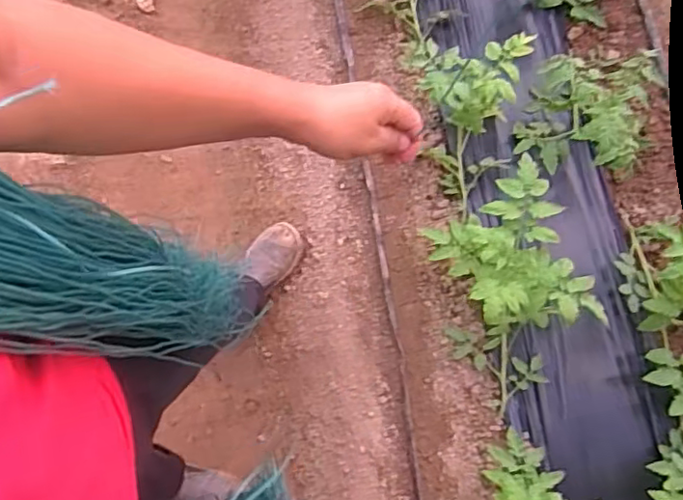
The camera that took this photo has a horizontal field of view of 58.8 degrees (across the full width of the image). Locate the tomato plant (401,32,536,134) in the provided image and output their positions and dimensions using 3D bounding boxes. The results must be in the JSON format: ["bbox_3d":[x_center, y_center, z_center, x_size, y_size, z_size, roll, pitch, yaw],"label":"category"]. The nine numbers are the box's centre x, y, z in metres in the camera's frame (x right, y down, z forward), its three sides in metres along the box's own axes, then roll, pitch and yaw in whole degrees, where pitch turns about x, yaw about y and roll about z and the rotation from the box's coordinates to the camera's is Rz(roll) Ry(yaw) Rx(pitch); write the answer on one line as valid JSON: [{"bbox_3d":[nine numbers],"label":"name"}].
[{"bbox_3d":[0.256,-0.320,1.249,0.230,0.244,0.153,0,76,-1],"label":"tomato plant"}]

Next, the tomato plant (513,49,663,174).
[{"bbox_3d":[0.525,-0.292,1.281,0.250,0.203,0.263,0,76,-1],"label":"tomato plant"}]

